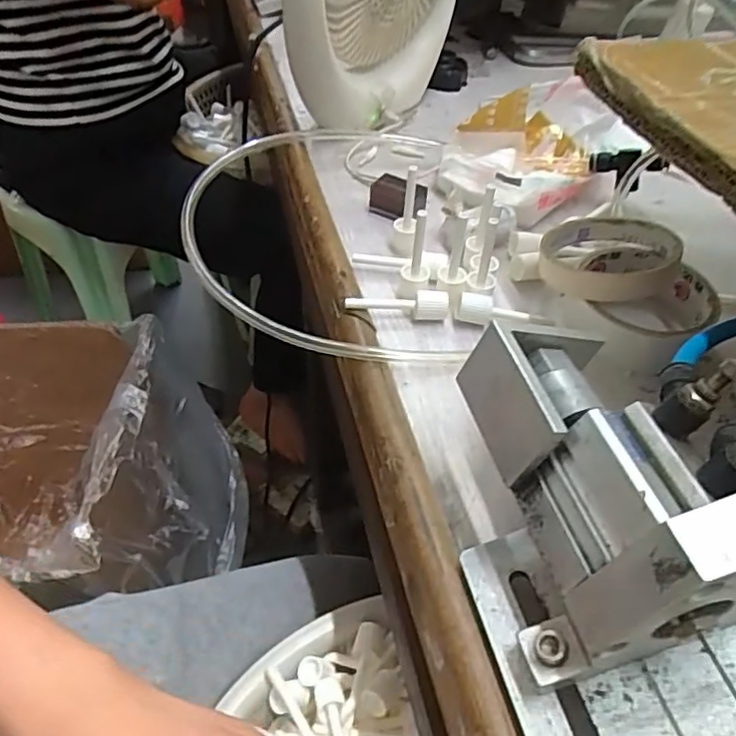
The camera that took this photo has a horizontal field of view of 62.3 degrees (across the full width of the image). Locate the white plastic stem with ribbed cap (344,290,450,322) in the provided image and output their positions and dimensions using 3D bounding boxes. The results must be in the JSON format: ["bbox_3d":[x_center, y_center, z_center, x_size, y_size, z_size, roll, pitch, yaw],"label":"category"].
[{"bbox_3d":[0.019,-0.039,0.387,0.065,0.013,0.013,-2,47,-3],"label":"white plastic stem with ribbed cap"}]

